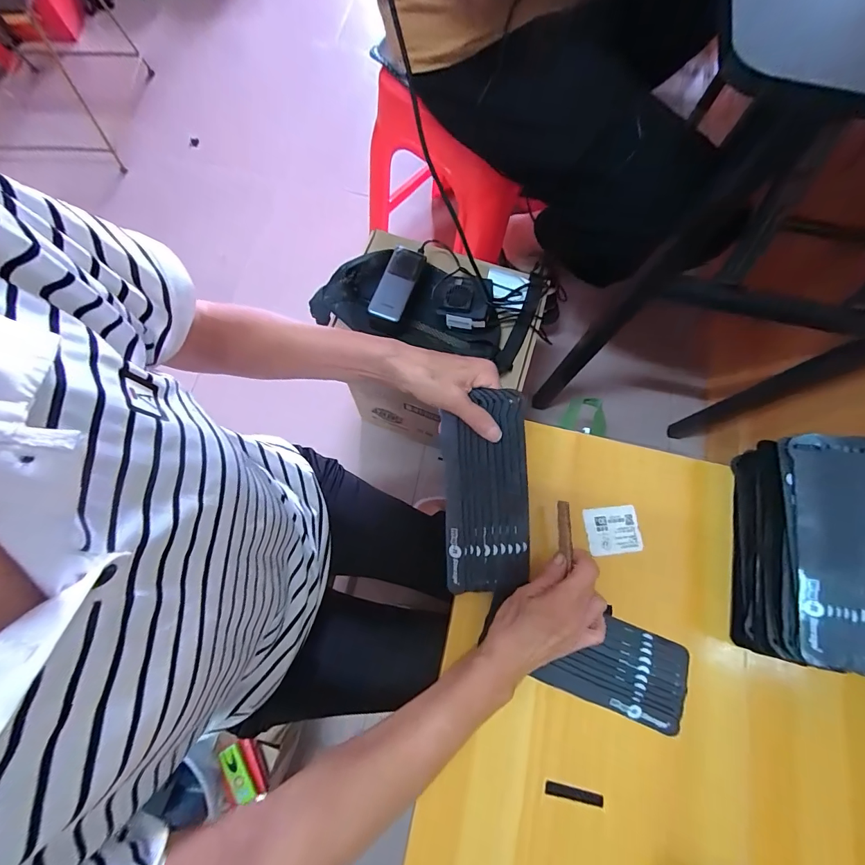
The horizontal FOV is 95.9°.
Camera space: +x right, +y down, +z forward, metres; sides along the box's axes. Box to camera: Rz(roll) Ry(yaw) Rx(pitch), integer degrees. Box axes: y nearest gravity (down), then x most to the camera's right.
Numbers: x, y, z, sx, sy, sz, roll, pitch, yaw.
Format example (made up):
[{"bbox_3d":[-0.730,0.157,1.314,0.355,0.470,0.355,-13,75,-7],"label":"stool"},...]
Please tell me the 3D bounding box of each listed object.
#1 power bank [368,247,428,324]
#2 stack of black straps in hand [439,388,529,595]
[{"bbox_3d":[-0.055,-0.234,0.607,0.048,0.015,0.127,19,78,5],"label":"power bank"},{"bbox_3d":[0.049,0.060,0.371,0.077,0.017,0.196,-2,103,12],"label":"stack of black straps in hand"}]

